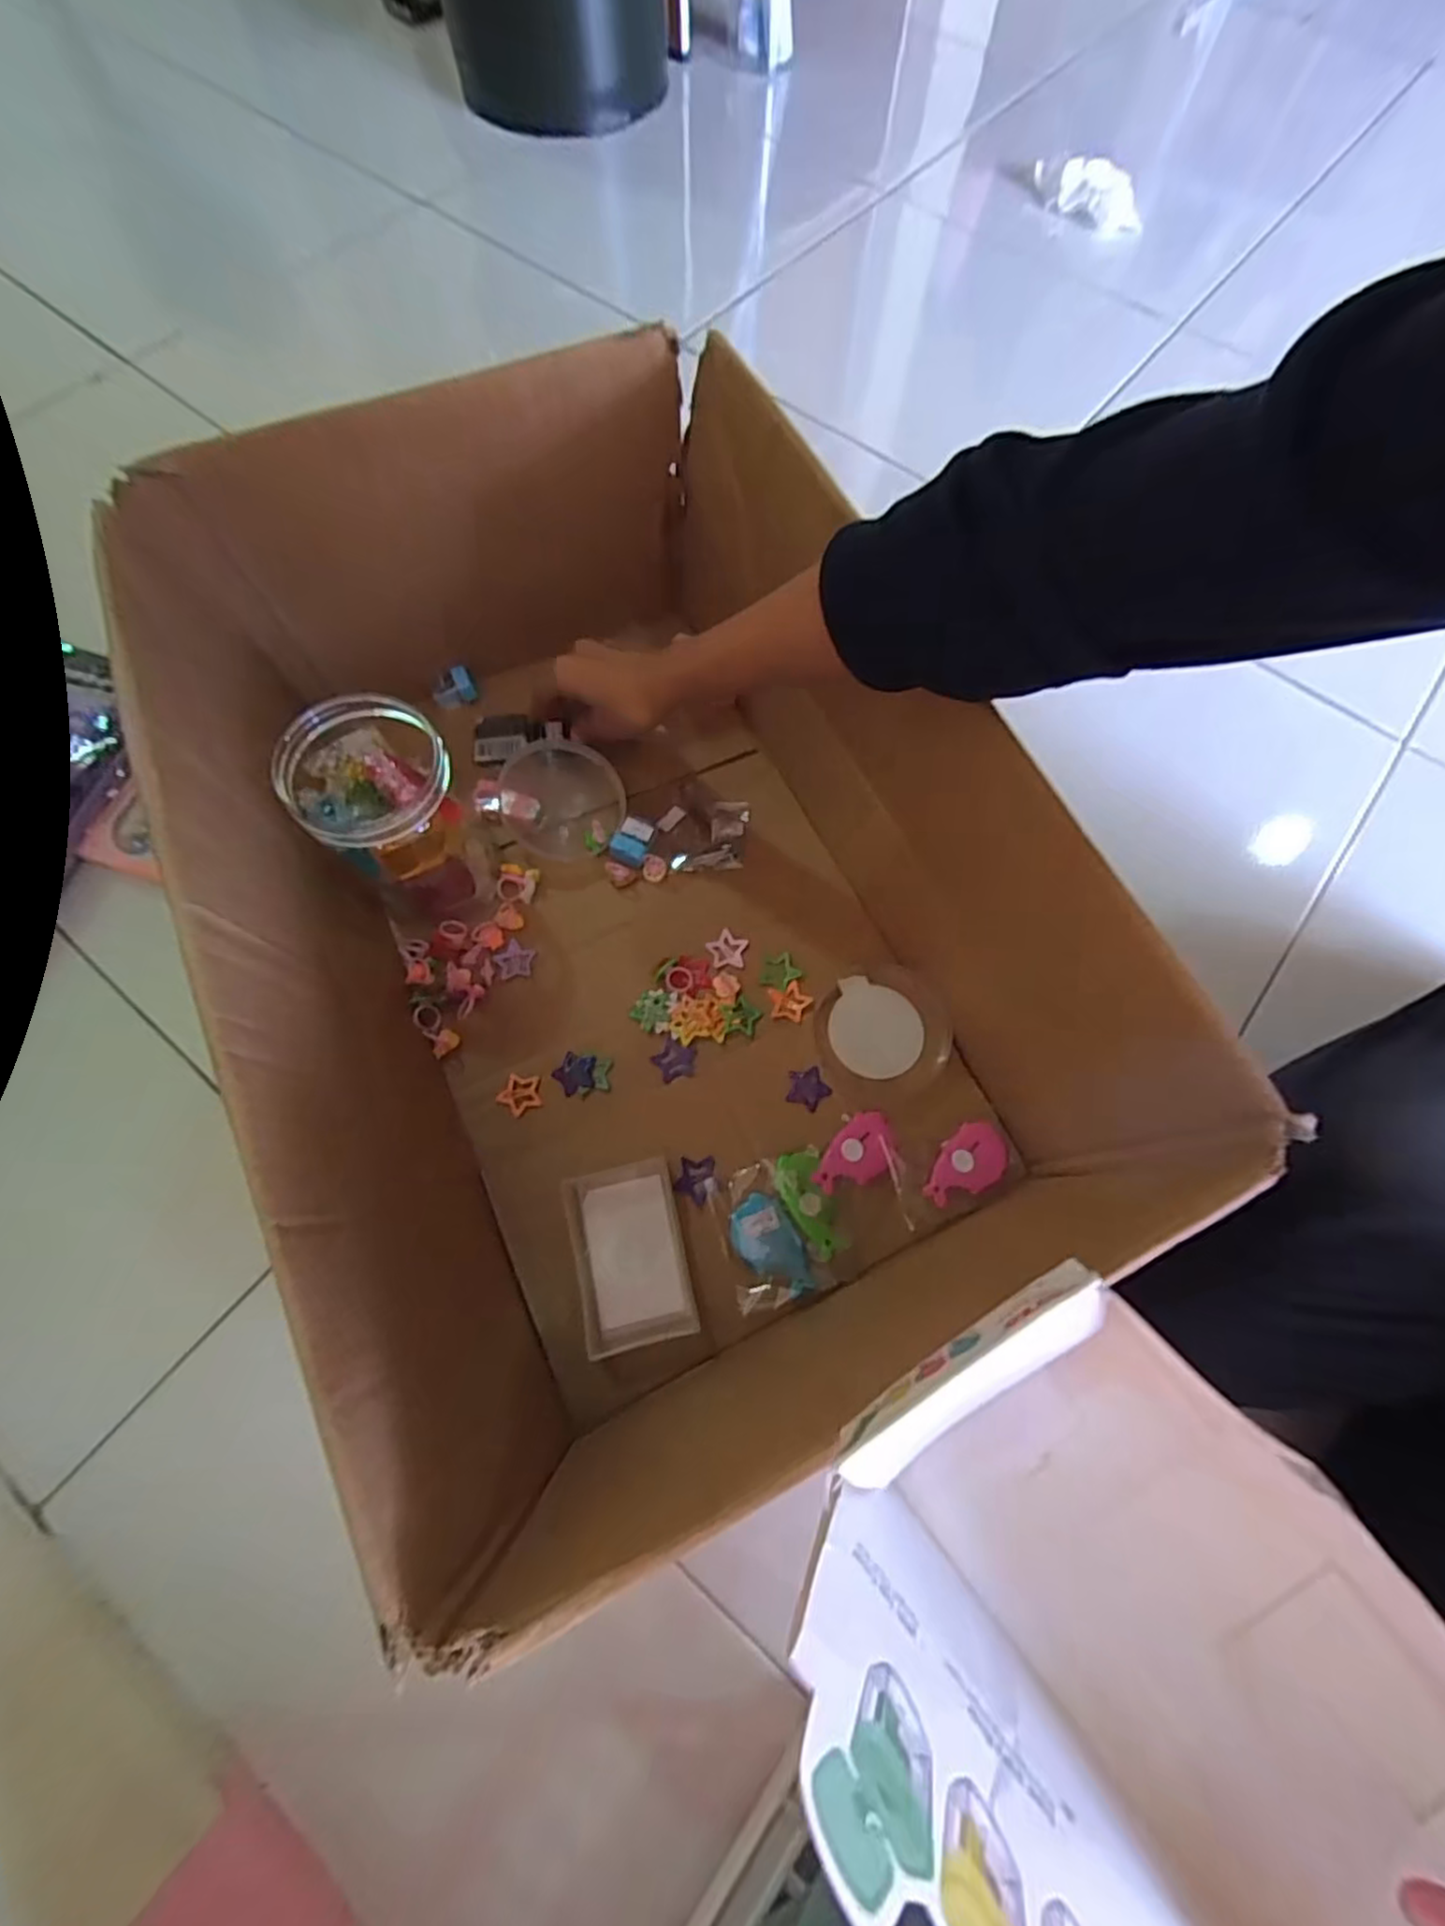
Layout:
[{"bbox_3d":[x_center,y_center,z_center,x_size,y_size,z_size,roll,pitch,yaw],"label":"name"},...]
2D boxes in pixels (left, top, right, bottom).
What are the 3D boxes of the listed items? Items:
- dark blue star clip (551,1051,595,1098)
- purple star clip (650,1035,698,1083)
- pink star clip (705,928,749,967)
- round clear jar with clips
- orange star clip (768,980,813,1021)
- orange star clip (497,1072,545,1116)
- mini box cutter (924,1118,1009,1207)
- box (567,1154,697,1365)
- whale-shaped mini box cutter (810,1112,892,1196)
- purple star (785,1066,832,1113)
[{"bbox_3d":[-0.099,0.073,0.449,0.026,0.004,0.028,-1,70,0],"label":"dark blue star clip"},{"bbox_3d":[-0.031,0.064,0.452,0.029,0.004,0.029,-32,73,-11],"label":"purple star clip"},{"bbox_3d":[0.005,-0.009,0.480,0.030,0.004,0.028,-37,74,-12],"label":"pink star clip"},{"bbox_3d":[-0.201,-0.092,0.427,0.078,0.141,0.081,0,69,-1],"label":"round clear jar with clips"},{"bbox_3d":[0.045,0.026,0.467,0.028,0.004,0.029,-38,75,-13],"label":"orange star clip"},{"bbox_3d":[-0.132,0.085,0.443,0.028,0.004,0.027,-28,73,-10],"label":"orange star clip"},{"bbox_3d":[0.152,0.126,0.424,0.060,0.005,0.035,-35,74,-12],"label":"mini box cutter"},{"bbox_3d":[-0.056,0.171,0.402,0.064,0.024,0.097,-13,71,-5],"label":"box"},{"bbox_3d":[0.085,0.121,0.423,0.032,0.009,0.059,40,75,13],"label":"whale-shaped mini box cutter"},{"bbox_3d":[0.055,0.082,0.444,0.028,0.004,0.028,-27,73,-10],"label":"purple star"}]

